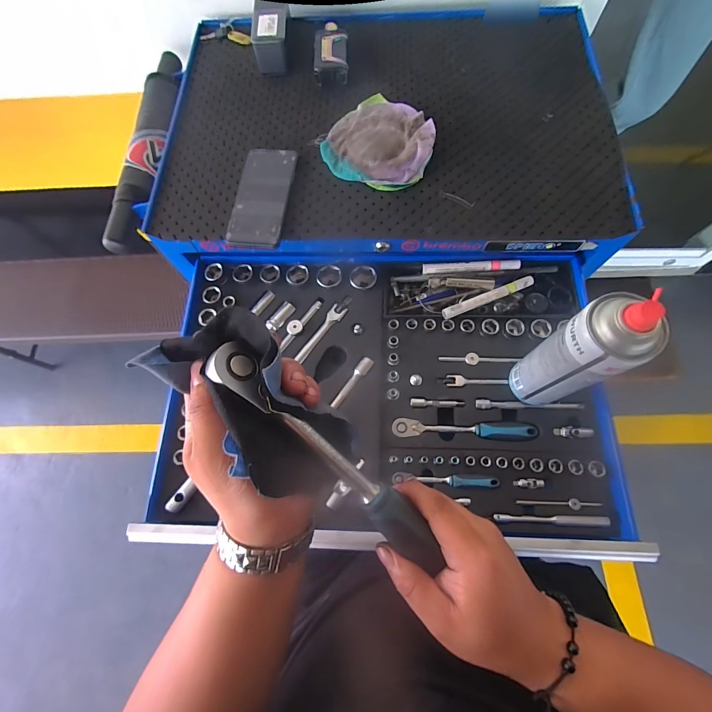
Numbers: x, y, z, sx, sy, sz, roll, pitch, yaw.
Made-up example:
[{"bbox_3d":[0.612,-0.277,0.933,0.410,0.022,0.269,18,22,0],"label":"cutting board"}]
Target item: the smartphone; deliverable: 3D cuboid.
[{"bbox_3d":[-0.132,-0.227,0.482,0.075,0.013,0.163,6,72,5],"label":"smartphone"}]

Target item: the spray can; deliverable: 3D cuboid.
[{"bbox_3d":[0.228,0.005,0.361,0.061,0.217,0.063,-19,71,-4],"label":"spray can"}]

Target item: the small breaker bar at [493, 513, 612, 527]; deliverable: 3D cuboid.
[{"bbox_3d":[0.239,0.199,0.412,0.134,0.012,0.011,0,71,3],"label":"small breaker bar"}]

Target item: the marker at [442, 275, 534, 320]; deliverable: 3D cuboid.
[{"bbox_3d":[0.193,-0.085,0.497,0.142,0.013,0.016,-22,72,-5],"label":"marker"}]

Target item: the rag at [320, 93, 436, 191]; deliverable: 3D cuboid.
[{"bbox_3d":[0.038,-0.321,0.500,0.156,0.029,0.157,23,74,10],"label":"rag"}]

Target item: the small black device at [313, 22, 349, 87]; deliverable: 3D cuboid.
[{"bbox_3d":[-0.040,-0.489,0.549,0.053,0.031,0.101,-1,71,2],"label":"small black device"}]

